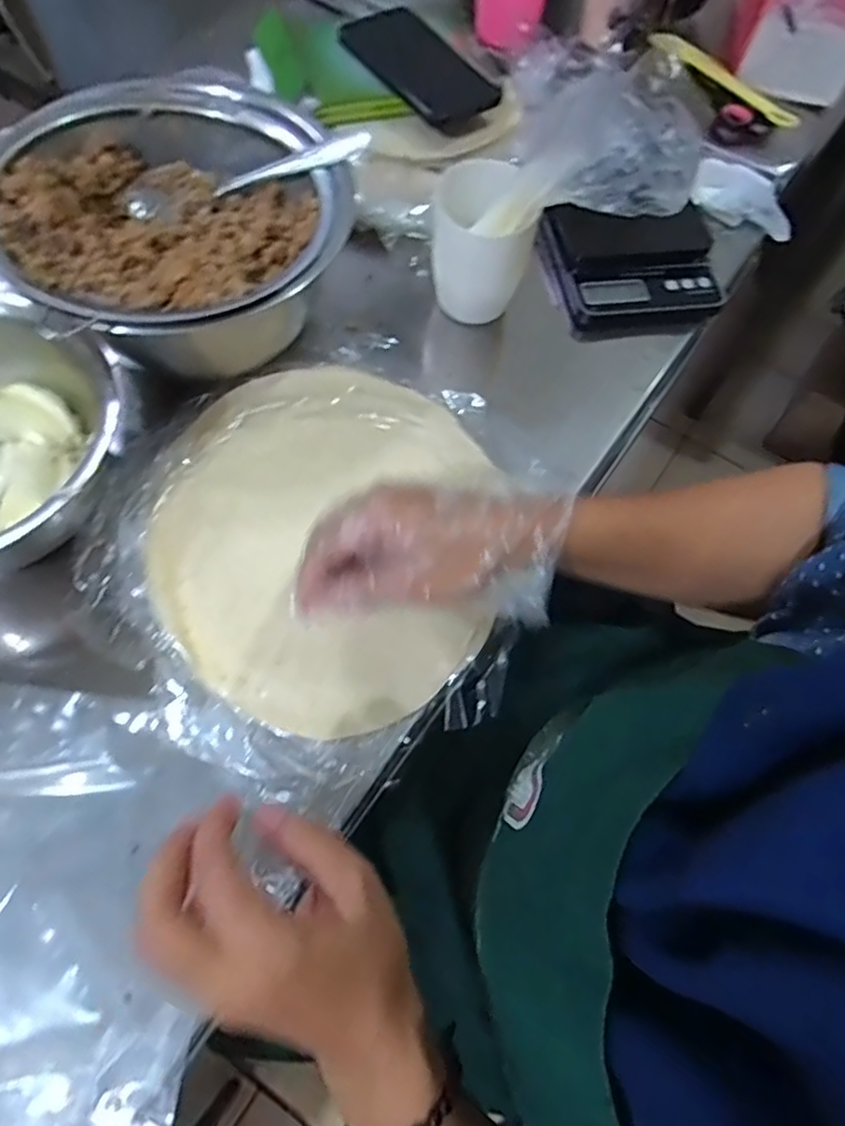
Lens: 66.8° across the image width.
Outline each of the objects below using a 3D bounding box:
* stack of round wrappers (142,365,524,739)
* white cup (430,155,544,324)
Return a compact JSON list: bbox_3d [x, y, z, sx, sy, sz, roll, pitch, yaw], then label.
[{"bbox_3d":[-0.060,-0.024,0.417,0.212,0.027,0.249,11,64,2],"label":"stack of round wrappers"},{"bbox_3d":[0.043,-0.241,0.480,0.070,0.104,0.073,1,64,-3],"label":"white cup"}]

